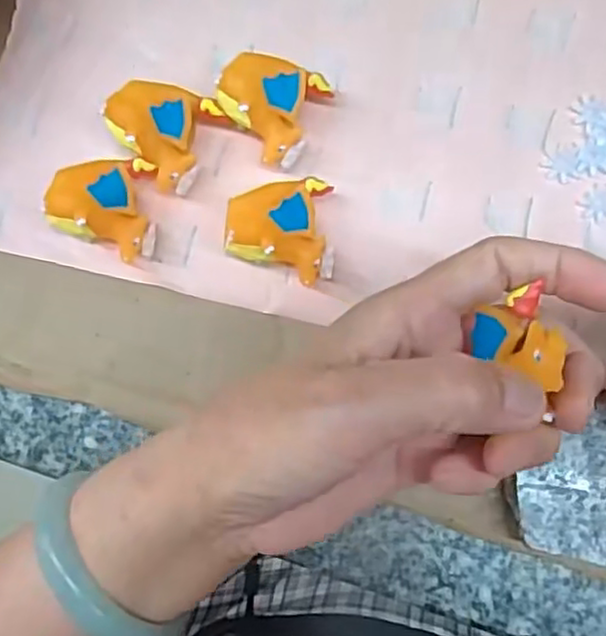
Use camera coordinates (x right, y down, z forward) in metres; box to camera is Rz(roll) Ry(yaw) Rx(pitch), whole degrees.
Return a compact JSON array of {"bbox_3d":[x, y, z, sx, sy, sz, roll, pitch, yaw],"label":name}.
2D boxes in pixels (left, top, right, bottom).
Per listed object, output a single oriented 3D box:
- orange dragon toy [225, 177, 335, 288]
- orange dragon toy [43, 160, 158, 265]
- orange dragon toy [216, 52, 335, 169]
[{"bbox_3d":[-0.009,-0.034,0.274,0.040,0.030,0.040,-5,82,3],"label":"orange dragon toy"},{"bbox_3d":[-0.082,-0.045,0.279,0.036,0.031,0.040,-2,82,3],"label":"orange dragon toy"},{"bbox_3d":[-0.015,-0.090,0.284,0.044,0.035,0.044,28,85,7],"label":"orange dragon toy"}]

